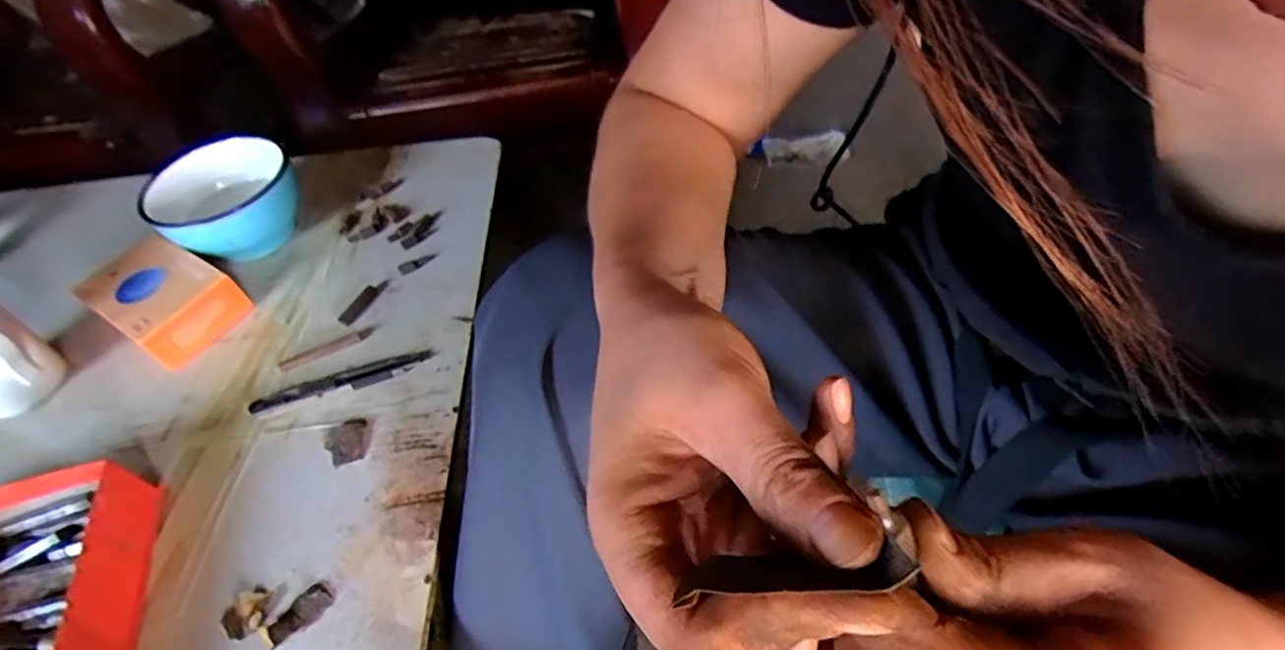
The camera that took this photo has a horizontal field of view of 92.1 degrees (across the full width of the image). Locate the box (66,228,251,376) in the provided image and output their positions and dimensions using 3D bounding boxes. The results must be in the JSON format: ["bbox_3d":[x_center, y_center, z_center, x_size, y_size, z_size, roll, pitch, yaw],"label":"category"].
[{"bbox_3d":[-0.456,-0.025,0.594,0.132,0.046,0.093,25,57,25],"label":"box"}]

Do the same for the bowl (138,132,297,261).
[{"bbox_3d":[-0.427,-0.125,0.642,0.132,0.090,0.131,-3,50,4],"label":"bowl"}]

